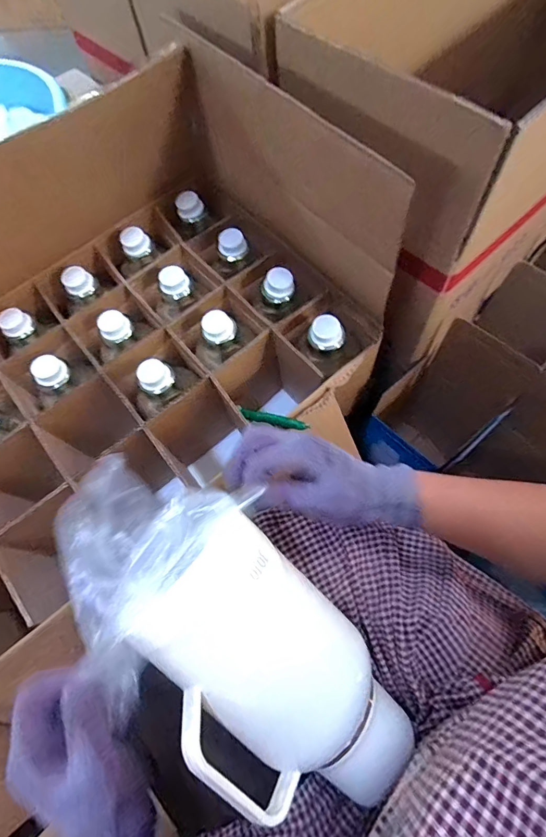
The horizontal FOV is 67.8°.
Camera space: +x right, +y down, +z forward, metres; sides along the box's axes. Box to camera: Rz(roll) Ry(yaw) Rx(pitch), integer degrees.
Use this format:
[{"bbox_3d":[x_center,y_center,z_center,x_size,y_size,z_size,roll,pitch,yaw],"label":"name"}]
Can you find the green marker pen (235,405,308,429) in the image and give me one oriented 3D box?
[{"bbox_3d":[-0.003,0.000,0.520,0.112,0.014,0.014,12,63,38],"label":"green marker pen"}]

